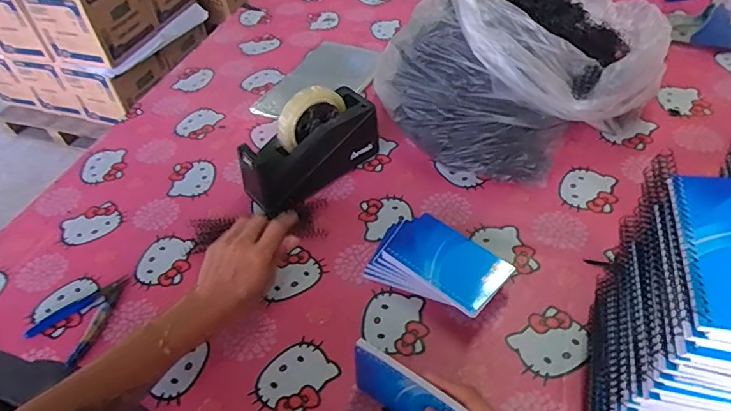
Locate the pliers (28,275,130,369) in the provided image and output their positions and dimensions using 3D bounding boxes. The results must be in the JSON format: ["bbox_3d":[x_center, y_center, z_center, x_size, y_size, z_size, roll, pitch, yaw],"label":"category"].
[{"bbox_3d":[-0.340,0.132,0.608,0.085,0.010,0.115,16,50,21],"label":"pliers"}]

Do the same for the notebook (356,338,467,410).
[{"bbox_3d":[0.043,0.188,0.477,0.127,0.086,0.013,26,41,28],"label":"notebook"}]

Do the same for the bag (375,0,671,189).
[{"bbox_3d":[0.237,-0.218,0.735,0.392,0.220,0.281,-29,49,-20],"label":"bag"}]

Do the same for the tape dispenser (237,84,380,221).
[{"bbox_3d":[-0.081,-0.085,0.710,0.205,0.127,0.069,-32,50,-22],"label":"tape dispenser"}]

